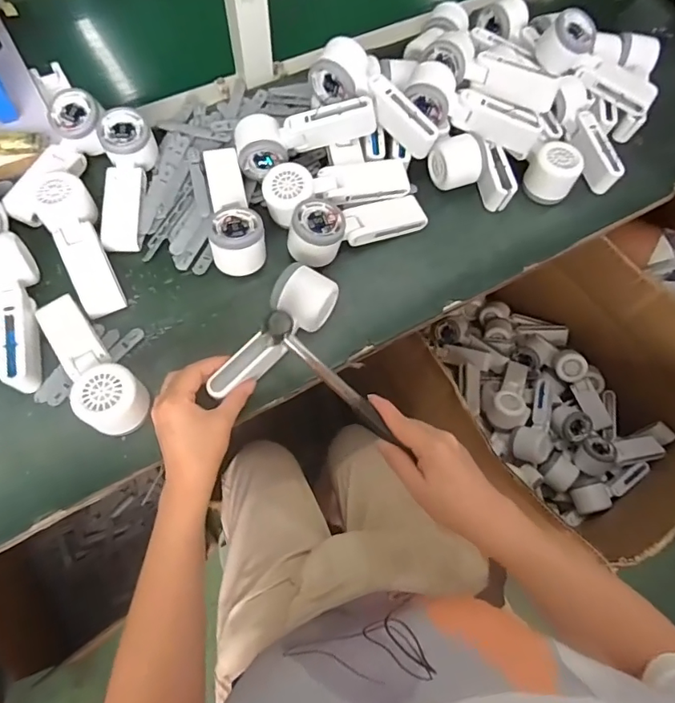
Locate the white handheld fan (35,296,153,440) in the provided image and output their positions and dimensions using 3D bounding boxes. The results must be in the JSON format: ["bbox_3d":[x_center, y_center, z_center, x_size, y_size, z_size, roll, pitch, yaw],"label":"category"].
[{"bbox_3d":[-0.247,0.010,0.476,0.058,0.051,0.174,-40,74,-18],"label":"white handheld fan"}]

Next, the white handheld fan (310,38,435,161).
[{"bbox_3d":[0.044,-0.292,0.572,0.167,0.053,0.056,38,69,-4],"label":"white handheld fan"}]

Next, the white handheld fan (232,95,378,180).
[{"bbox_3d":[-0.039,-0.258,0.575,0.164,0.046,0.054,-13,67,8],"label":"white handheld fan"}]

